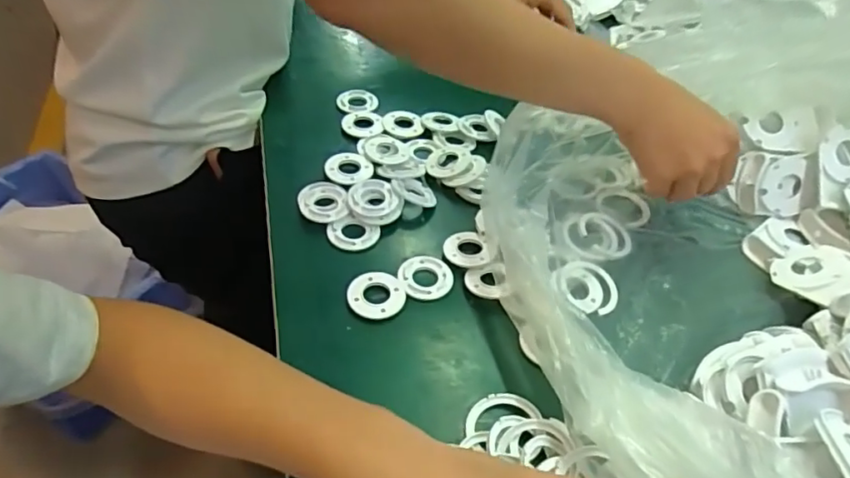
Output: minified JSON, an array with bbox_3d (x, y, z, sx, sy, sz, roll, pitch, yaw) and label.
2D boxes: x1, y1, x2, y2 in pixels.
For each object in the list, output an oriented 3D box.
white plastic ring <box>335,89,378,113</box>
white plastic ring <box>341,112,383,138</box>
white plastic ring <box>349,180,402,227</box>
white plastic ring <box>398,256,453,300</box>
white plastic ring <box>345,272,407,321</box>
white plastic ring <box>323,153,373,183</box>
[{"bbox_3d":[-0.075,-0.151,0.627,0.039,0.012,0.042,3,46,-3],"label":"white plastic ring"},{"bbox_3d":[-0.063,-0.121,0.593,0.041,0.005,0.039,3,46,-3],"label":"white plastic ring"},{"bbox_3d":[-0.043,-0.033,0.506,0.046,0.013,0.047,3,46,-3],"label":"white plastic ring"},{"bbox_3d":[0.000,0.030,0.465,0.043,0.004,0.043,3,46,-3],"label":"white plastic ring"},{"bbox_3d":[-0.038,0.044,0.444,0.043,0.007,0.043,3,46,-3],"label":"white plastic ring"},{"bbox_3d":[-0.072,-0.069,0.541,0.042,0.004,0.041,3,46,-3],"label":"white plastic ring"}]

